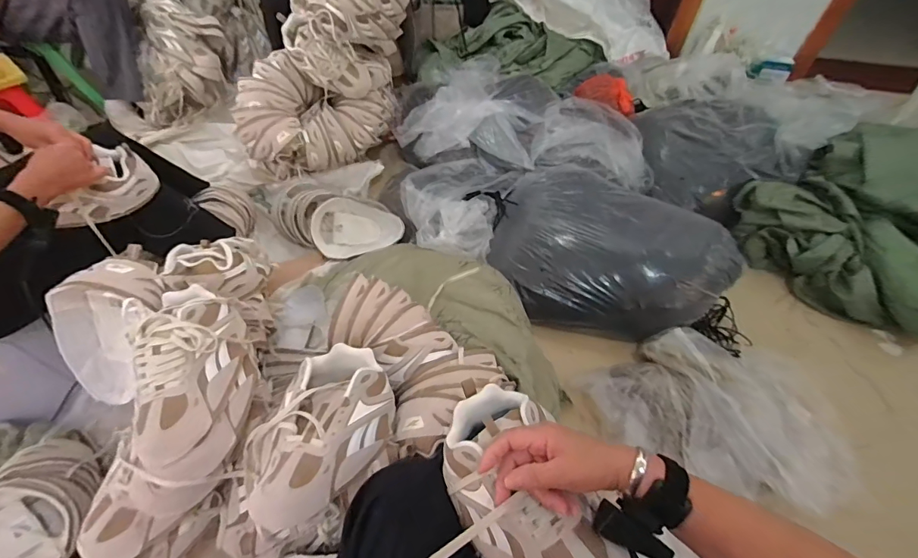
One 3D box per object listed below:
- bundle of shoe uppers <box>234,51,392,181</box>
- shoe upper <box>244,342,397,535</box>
[{"bbox_3d":[-0.397,-0.473,1.232,0.453,0.253,0.245,-29,59,-22],"label":"bundle of shoe uppers"},{"bbox_3d":[-0.183,0.198,0.569,0.157,0.082,0.245,23,55,15],"label":"shoe upper"}]

